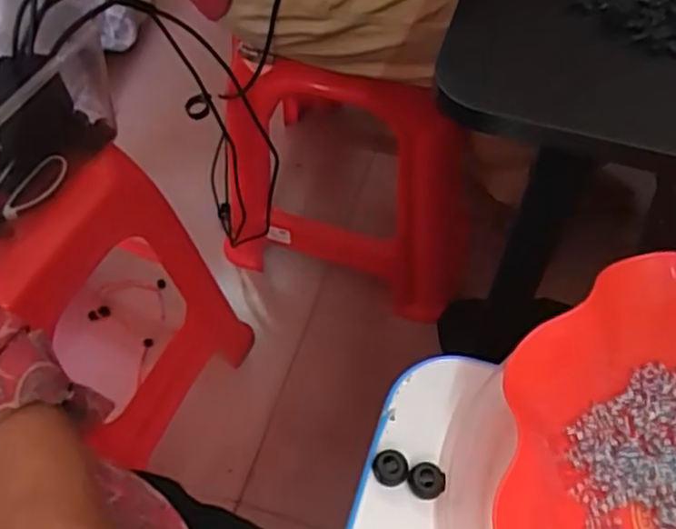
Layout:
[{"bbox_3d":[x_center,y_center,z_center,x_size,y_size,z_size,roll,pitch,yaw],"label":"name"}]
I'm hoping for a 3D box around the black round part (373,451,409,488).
[{"bbox_3d":[0.027,0.103,0.356,0.017,0.008,0.017,-1,57,1],"label":"black round part"}]

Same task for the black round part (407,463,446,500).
[{"bbox_3d":[0.045,0.108,0.352,0.018,0.007,0.017,-1,57,1],"label":"black round part"}]

